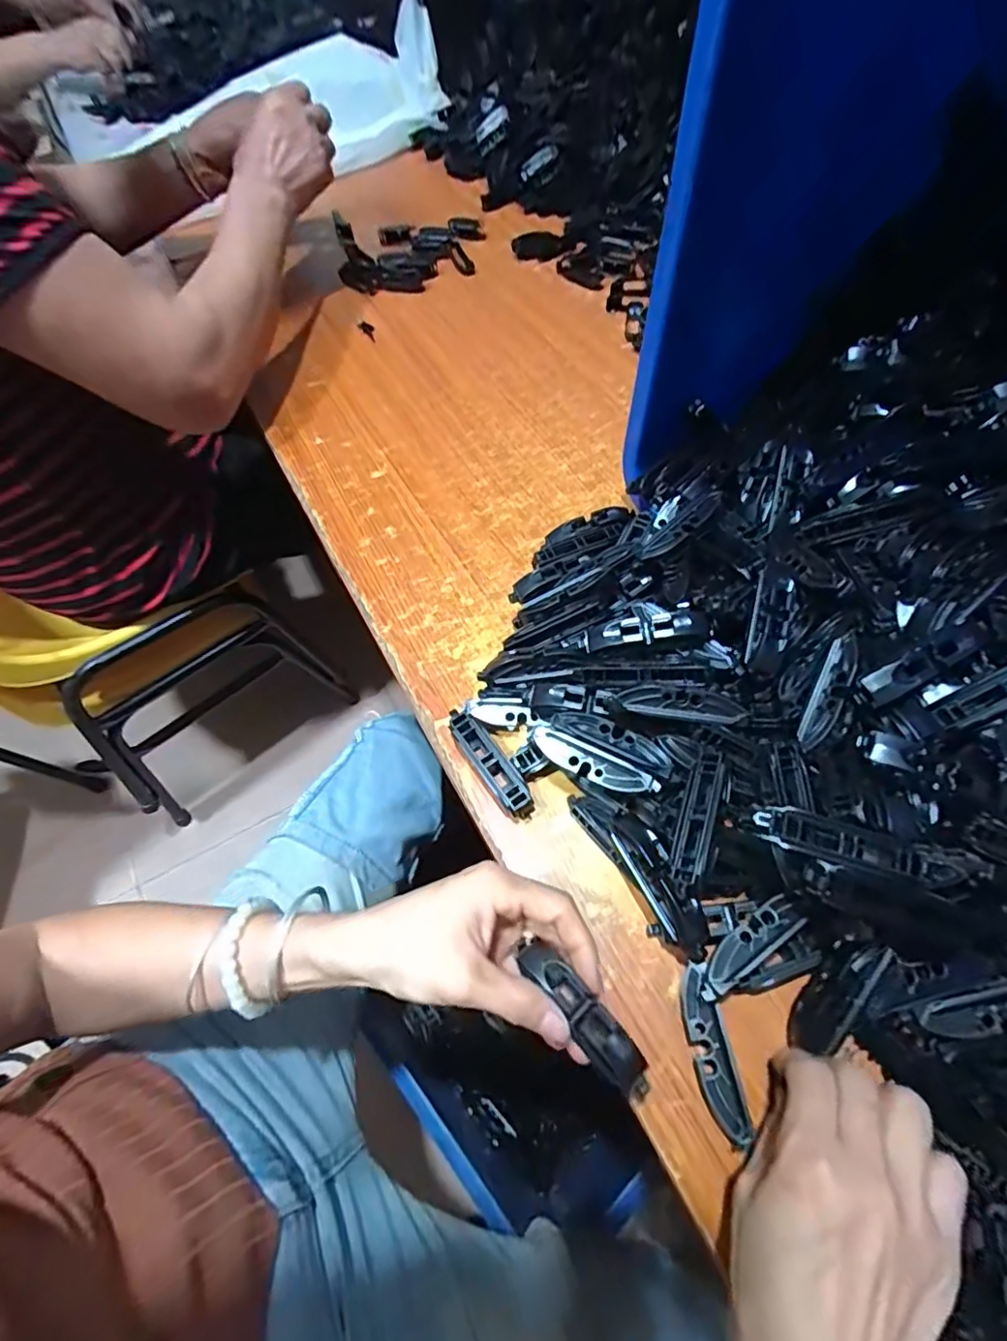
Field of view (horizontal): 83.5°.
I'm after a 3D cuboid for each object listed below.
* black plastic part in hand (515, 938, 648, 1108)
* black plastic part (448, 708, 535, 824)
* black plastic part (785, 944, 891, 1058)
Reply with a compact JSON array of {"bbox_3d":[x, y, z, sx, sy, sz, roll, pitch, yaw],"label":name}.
[{"bbox_3d":[0.038,0.163,0.266,0.019,0.009,0.078,-37,71,-17],"label":"black plastic part in hand"},{"bbox_3d":[-0.009,0.060,0.363,0.018,0.020,0.080,-33,64,-16],"label":"black plastic part"},{"bbox_3d":[0.169,0.163,0.282,0.063,0.011,0.023,-46,66,-1],"label":"black plastic part"}]

